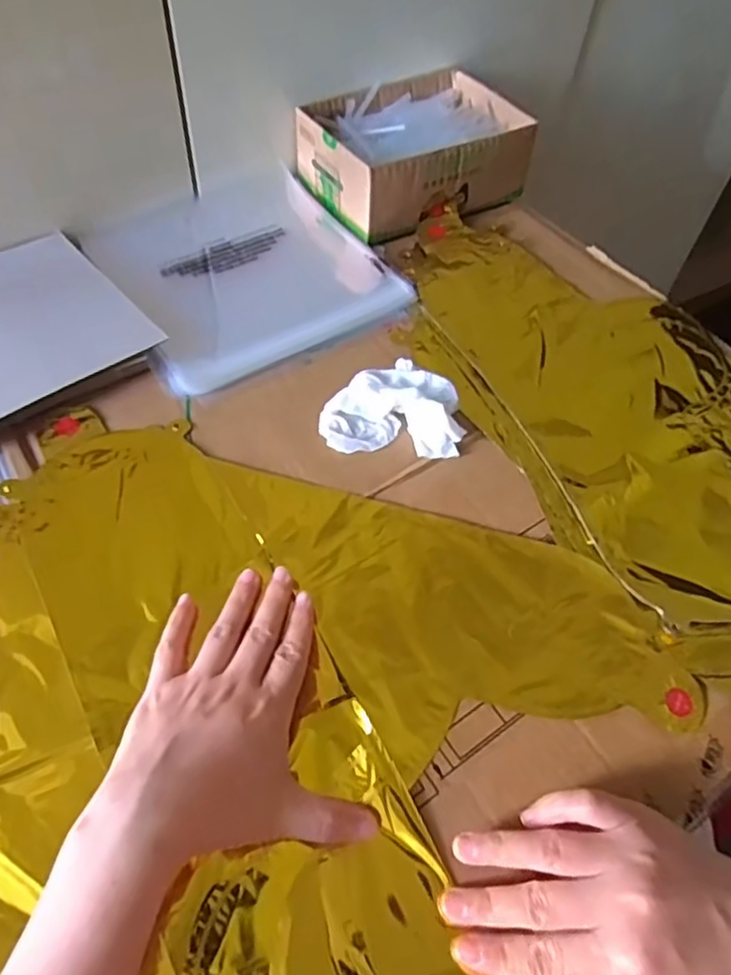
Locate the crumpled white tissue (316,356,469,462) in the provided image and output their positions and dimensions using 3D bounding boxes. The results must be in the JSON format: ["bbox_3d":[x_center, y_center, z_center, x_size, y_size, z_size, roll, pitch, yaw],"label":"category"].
[{"bbox_3d":[0.018,-0.060,0.461,0.093,0.027,0.077,3,56,-3],"label":"crumpled white tissue"}]

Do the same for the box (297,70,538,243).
[{"bbox_3d":[0.047,-0.317,0.621,0.192,0.066,0.136,-25,62,-20],"label":"box"}]

